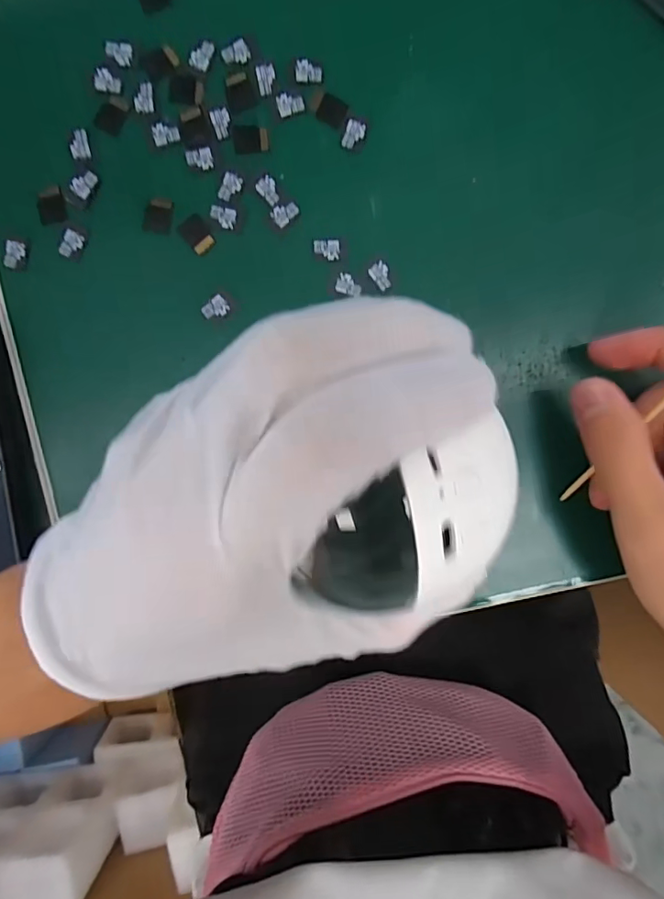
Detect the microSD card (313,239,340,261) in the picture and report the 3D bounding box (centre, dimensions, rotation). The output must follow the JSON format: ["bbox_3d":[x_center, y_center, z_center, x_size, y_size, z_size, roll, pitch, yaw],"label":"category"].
[{"bbox_3d":[-0.002,-0.085,0.215,0.011,0.004,0.009,1,93,0],"label":"microSD card"}]

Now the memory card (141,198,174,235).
[{"bbox_3d":[-0.074,-0.099,0.216,0.012,0.004,0.014,11,95,-4],"label":"memory card"}]

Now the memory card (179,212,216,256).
[{"bbox_3d":[-0.057,-0.092,0.217,0.011,0.004,0.015,-38,91,3],"label":"memory card"}]

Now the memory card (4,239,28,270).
[{"bbox_3d":[-0.135,-0.083,0.217,0.009,0.004,0.012,9,90,-4],"label":"memory card"}]

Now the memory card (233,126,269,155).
[{"bbox_3d":[-0.034,-0.130,0.214,0.015,0.004,0.012,-3,95,2],"label":"memory card"}]

